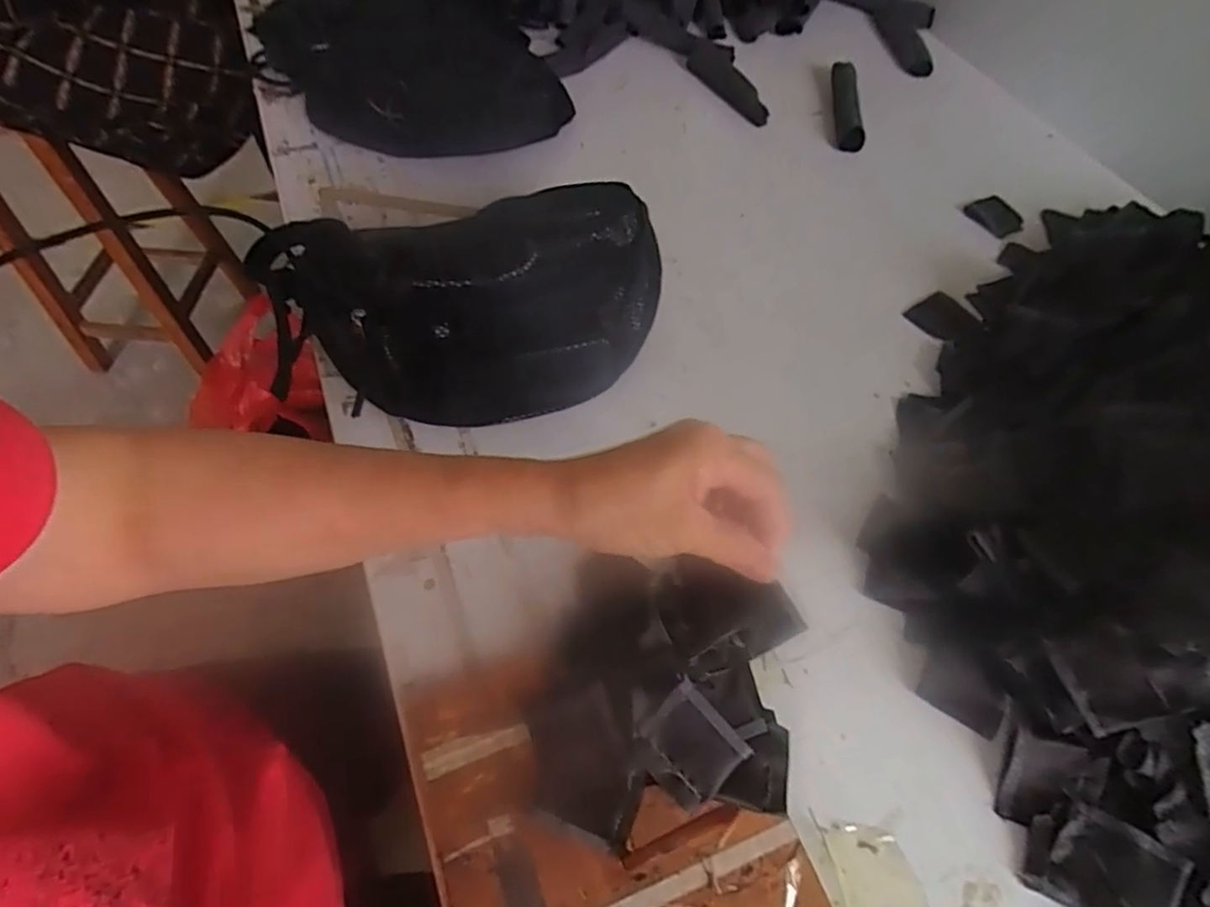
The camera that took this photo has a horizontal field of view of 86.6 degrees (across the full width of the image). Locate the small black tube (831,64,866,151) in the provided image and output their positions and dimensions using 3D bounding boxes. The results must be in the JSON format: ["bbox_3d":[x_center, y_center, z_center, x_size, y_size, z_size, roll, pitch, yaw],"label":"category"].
[{"bbox_3d":[0.283,-0.410,0.747,0.029,0.025,0.155,8,57,1],"label":"small black tube"}]

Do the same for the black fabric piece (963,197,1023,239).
[{"bbox_3d":[0.404,-0.244,0.664,0.046,0.007,0.053,-24,62,-18],"label":"black fabric piece"}]

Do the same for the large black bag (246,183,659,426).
[{"bbox_3d":[-0.086,-0.110,0.470,0.264,0.124,0.134,-18,60,-15],"label":"large black bag"}]

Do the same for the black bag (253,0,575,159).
[{"bbox_3d":[-0.228,-0.470,0.749,0.302,0.064,0.424,-23,61,-17],"label":"black bag"}]

